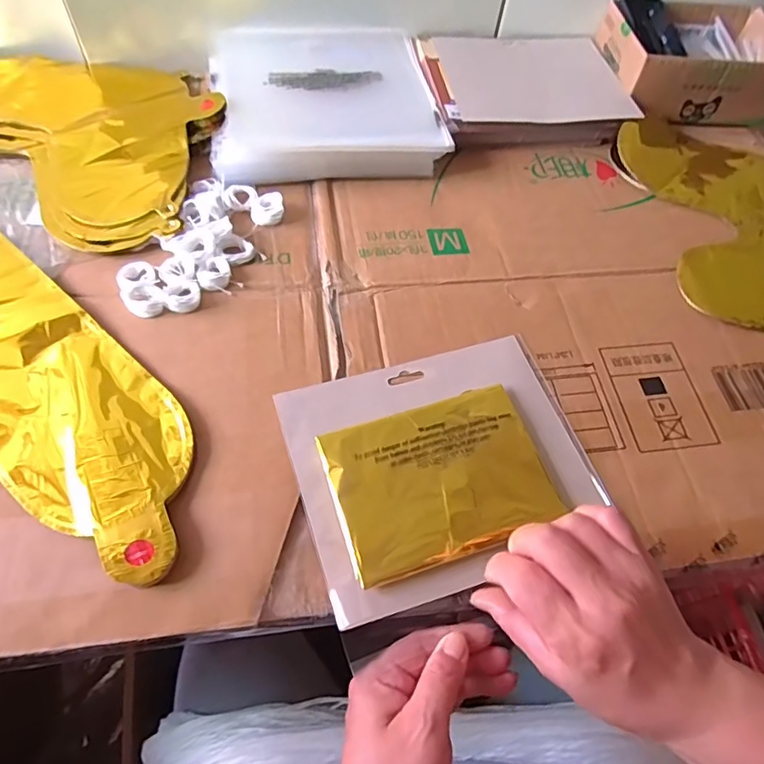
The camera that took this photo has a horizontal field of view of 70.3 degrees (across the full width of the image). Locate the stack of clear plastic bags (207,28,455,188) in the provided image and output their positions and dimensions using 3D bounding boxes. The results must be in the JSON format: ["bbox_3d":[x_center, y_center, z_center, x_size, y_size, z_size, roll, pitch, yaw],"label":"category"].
[{"bbox_3d":[-0.061,-0.293,0.556,0.213,0.032,0.234,-8,59,-10],"label":"stack of clear plastic bags"}]

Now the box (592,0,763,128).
[{"bbox_3d":[0.348,-0.361,0.608,0.189,0.065,0.144,-3,58,-6],"label":"box"}]

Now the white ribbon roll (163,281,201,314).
[{"bbox_3d":[-0.154,-0.067,0.418,0.026,0.011,0.028,2,58,-3],"label":"white ribbon roll"}]

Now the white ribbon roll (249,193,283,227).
[{"bbox_3d":[-0.101,-0.152,0.478,0.029,0.010,0.029,-7,59,-9],"label":"white ribbon roll"}]

